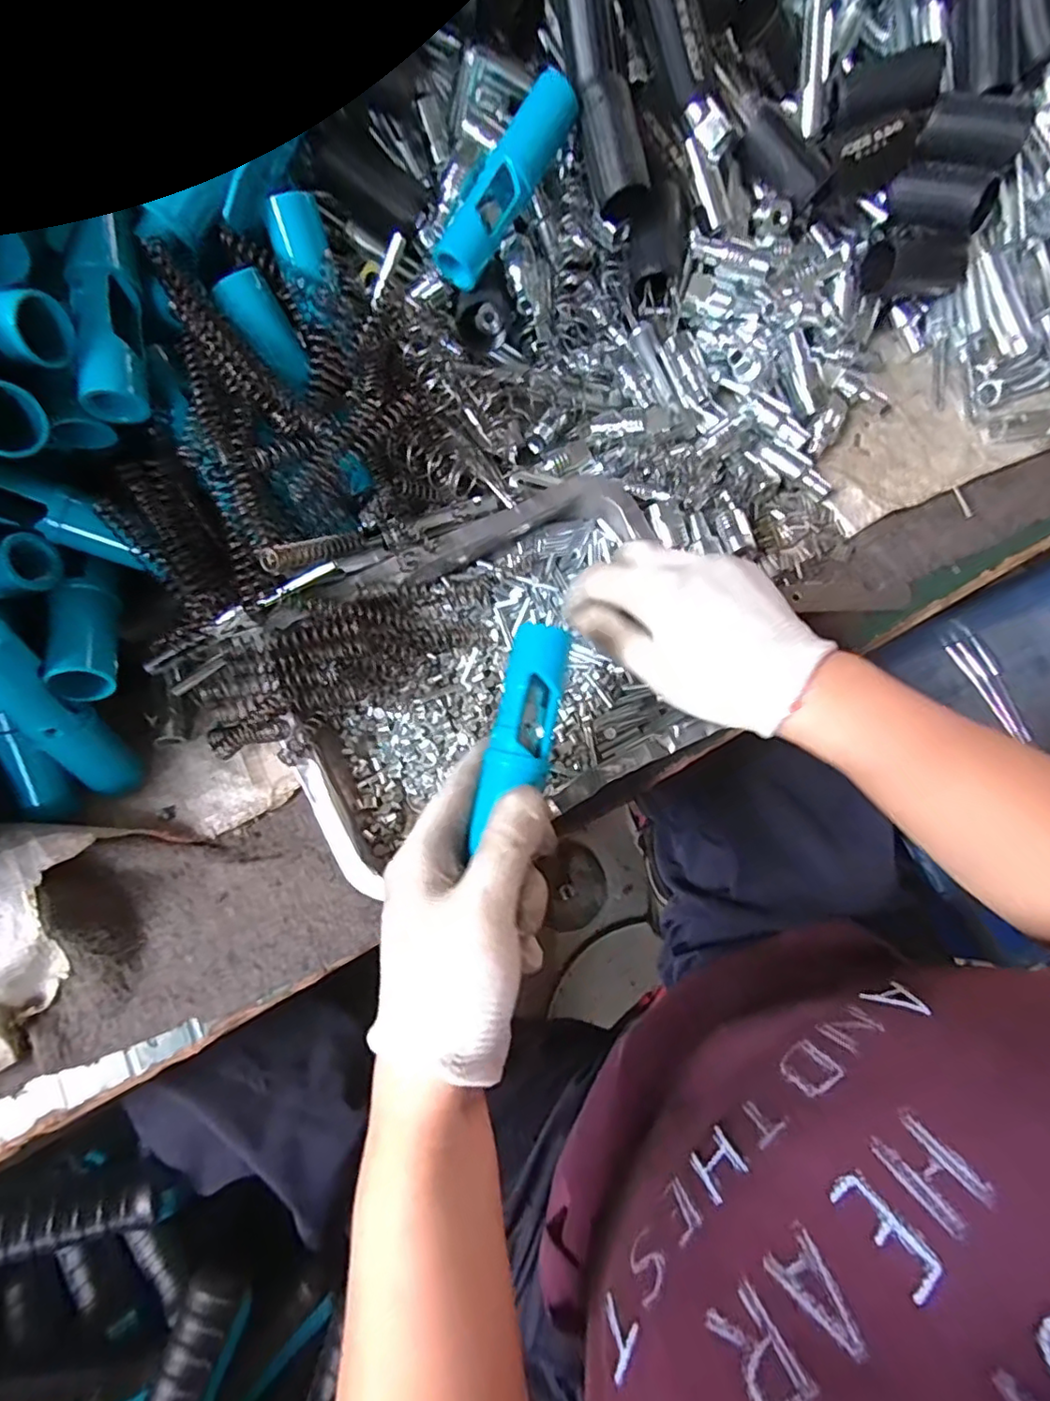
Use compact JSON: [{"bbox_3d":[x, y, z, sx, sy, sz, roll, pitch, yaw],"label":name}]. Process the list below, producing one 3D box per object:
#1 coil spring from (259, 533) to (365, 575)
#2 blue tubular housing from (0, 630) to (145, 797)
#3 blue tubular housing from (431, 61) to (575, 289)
[{"bbox_3d":[-0.122,-0.087,0.345,0.062,0.015,0.011,-26,75,-36],"label":"coil spring"},{"bbox_3d":[-0.241,0.012,0.309,0.024,0.121,0.025,-16,51,-5],"label":"blue tubular housing"},{"bbox_3d":[-0.010,-0.309,0.356,0.029,0.022,0.123,32,91,7],"label":"blue tubular housing"}]

